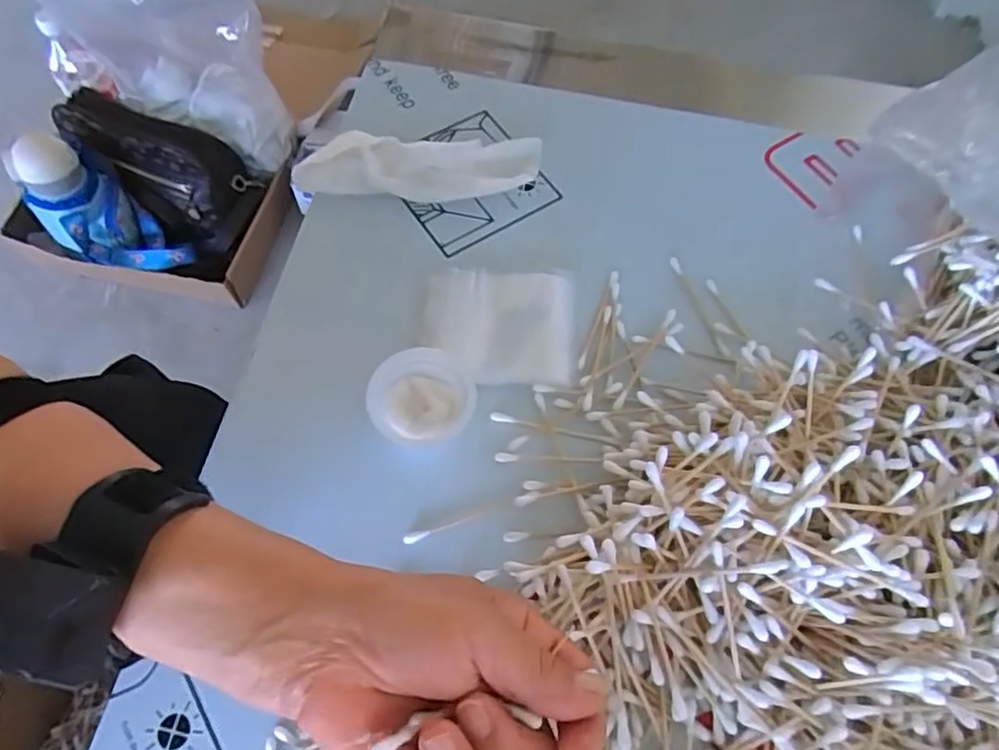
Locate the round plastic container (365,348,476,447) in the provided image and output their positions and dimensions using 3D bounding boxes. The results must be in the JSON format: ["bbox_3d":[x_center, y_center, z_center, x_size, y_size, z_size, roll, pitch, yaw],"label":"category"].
[{"bbox_3d":[-0.040,0.012,0.331,0.048,0.024,0.052,1,65,-3],"label":"round plastic container"}]

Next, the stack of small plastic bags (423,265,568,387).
[{"bbox_3d":[-0.001,-0.028,0.361,0.085,0.008,0.069,6,65,0],"label":"stack of small plastic bags"}]

